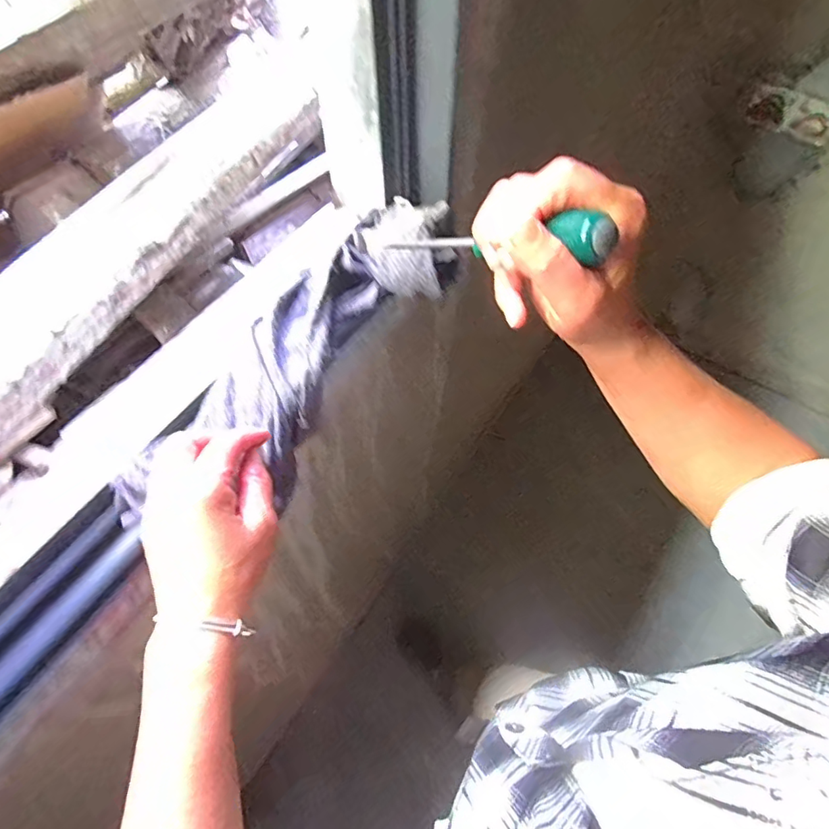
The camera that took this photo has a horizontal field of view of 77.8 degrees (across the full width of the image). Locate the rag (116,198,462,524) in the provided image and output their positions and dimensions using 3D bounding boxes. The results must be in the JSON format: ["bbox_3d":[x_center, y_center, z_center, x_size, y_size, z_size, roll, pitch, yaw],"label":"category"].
[{"bbox_3d":[-0.098,-0.056,0.459,0.110,0.055,0.375,33,71,17],"label":"rag"}]

